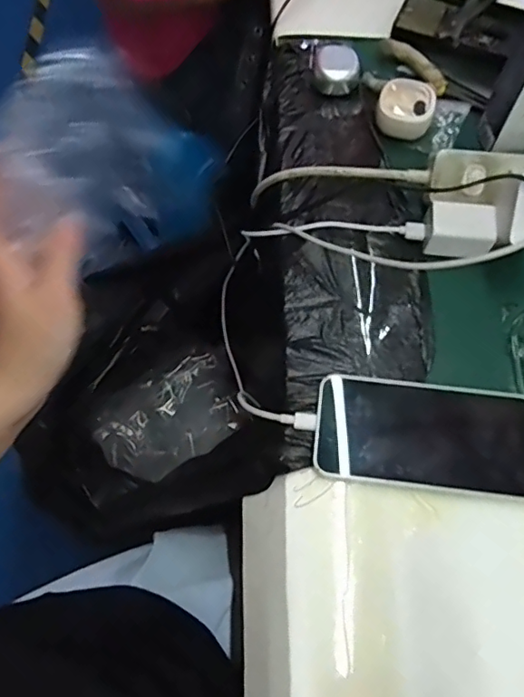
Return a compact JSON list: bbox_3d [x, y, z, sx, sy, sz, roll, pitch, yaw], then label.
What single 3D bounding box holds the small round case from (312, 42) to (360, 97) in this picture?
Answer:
[{"bbox_3d":[0.070,-0.266,0.513,0.043,0.025,0.038,7,69,4],"label":"small round case"}]

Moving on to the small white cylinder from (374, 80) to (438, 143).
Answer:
[{"bbox_3d":[0.133,-0.220,0.496,0.050,0.020,0.052,-1,68,1],"label":"small white cylinder"}]

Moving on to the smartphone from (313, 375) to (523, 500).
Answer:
[{"bbox_3d":[0.122,0.062,0.397,0.160,0.012,0.078,6,69,4],"label":"smartphone"}]

